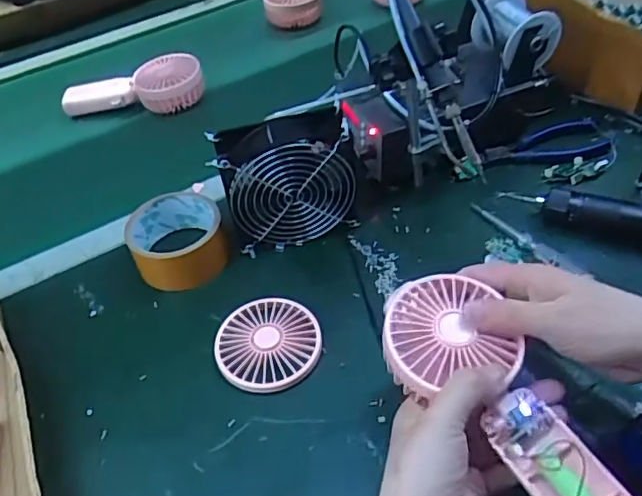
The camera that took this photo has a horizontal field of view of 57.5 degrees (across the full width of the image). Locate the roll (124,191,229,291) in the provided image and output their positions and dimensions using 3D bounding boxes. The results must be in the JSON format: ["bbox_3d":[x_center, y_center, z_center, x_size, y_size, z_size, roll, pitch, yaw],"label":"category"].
[{"bbox_3d":[-0.138,-0.008,0.564,0.086,0.046,0.084,-3,46,3],"label":"roll"}]

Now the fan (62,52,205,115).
[{"bbox_3d":[-0.243,-0.201,0.761,0.179,0.053,0.066,-14,47,-8],"label":"fan"}]

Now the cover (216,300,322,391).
[{"bbox_3d":[-0.044,0.081,0.495,0.087,0.014,0.087,-8,46,-2],"label":"cover"}]

